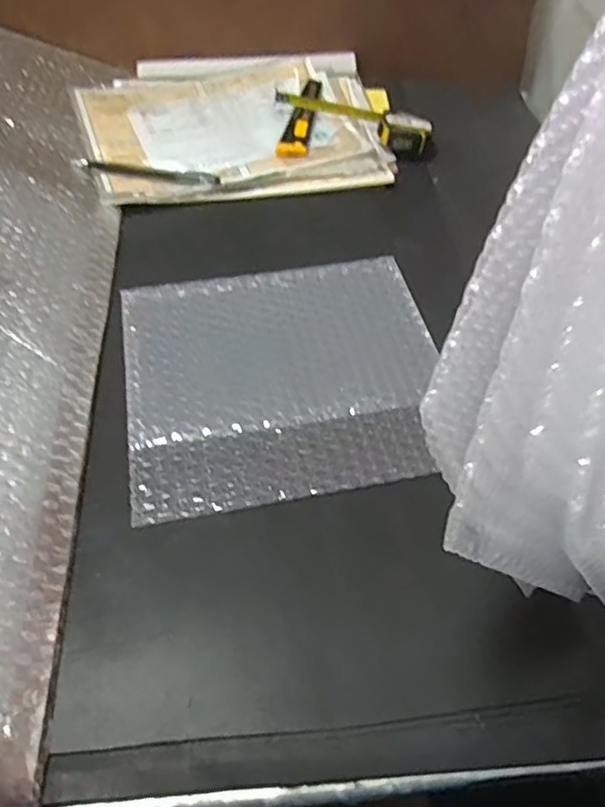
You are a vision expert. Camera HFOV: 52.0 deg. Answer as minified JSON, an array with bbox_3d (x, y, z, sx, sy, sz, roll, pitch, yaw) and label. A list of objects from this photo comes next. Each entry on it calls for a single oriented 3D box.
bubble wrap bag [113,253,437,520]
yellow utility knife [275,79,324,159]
[{"bbox_3d":[-0.015,-0.029,0.502,0.246,0.010,0.235,-9,52,-8],"label":"bubble wrap bag"},{"bbox_3d":[0.003,-0.342,0.734,0.035,0.011,0.180,11,51,7],"label":"yellow utility knife"}]

